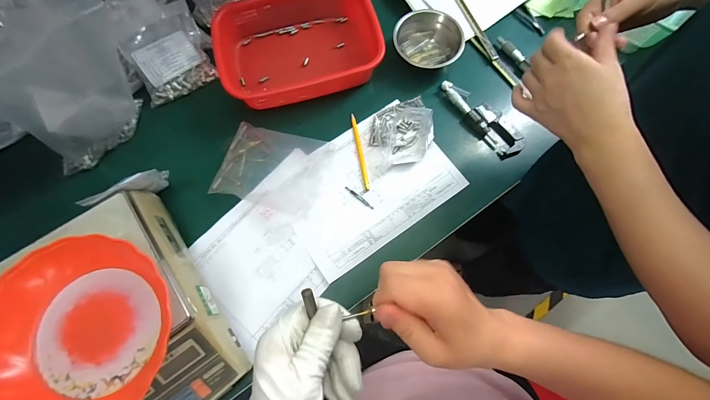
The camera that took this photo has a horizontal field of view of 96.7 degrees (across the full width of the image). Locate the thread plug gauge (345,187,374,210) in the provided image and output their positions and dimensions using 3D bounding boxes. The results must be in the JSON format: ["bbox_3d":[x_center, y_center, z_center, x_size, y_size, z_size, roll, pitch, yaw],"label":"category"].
[{"bbox_3d":[0.008,-0.005,0.564,0.063,0.004,0.007,39,77,9],"label":"thread plug gauge"}]

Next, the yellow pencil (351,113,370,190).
[{"bbox_3d":[0.009,-0.091,0.585,0.010,0.004,0.150,-10,75,-4],"label":"yellow pencil"}]

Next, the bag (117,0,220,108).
[{"bbox_3d":[-0.357,-0.283,0.603,0.138,0.031,0.163,-26,93,-13],"label":"bag"}]

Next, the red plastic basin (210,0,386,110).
[{"bbox_3d":[-0.110,-0.301,0.603,0.295,0.068,0.209,-14,76,-5],"label":"red plastic basin"}]

